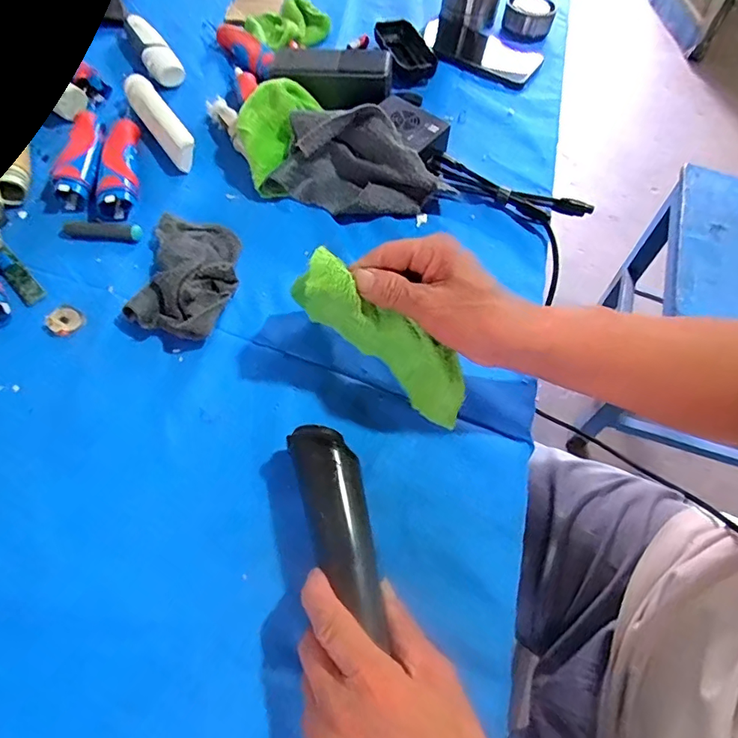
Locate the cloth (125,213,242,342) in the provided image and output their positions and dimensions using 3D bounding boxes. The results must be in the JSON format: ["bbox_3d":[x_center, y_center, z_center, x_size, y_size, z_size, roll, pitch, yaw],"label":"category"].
[{"bbox_3d":[-0.152,-0.083,0.414,0.075,0.029,0.129,3,60,-3],"label":"cloth"}]

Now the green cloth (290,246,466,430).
[{"bbox_3d":[0.012,-0.019,0.349,0.149,0.045,0.031,41,62,-13],"label":"green cloth"}]

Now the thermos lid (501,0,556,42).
[{"bbox_3d":[0.216,-0.476,0.664,0.067,0.039,0.065,14,60,6],"label":"thermos lid"}]

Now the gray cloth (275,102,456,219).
[{"bbox_3d":[-0.012,-0.194,0.467,0.152,0.059,0.083,0,60,-4],"label":"gray cloth"}]

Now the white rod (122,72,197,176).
[{"bbox_3d":[-0.218,-0.257,0.505,0.025,0.030,0.137,-30,67,-19],"label":"white rod"}]

